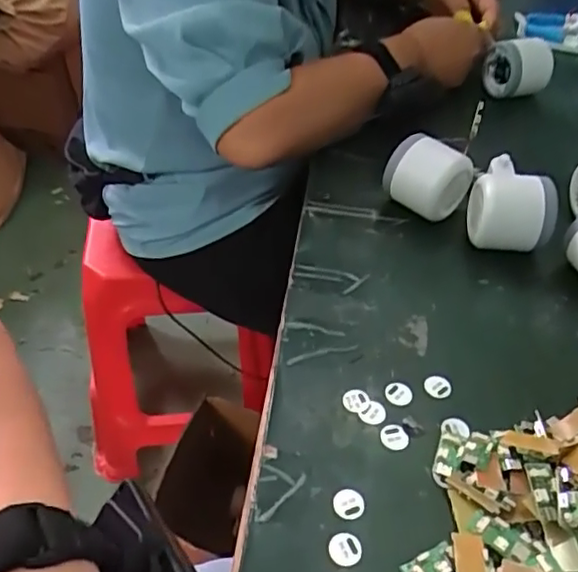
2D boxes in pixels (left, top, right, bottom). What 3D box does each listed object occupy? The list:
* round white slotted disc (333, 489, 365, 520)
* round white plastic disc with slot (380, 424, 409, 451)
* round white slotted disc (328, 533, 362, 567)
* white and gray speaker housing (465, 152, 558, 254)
[{"bbox_3d":[0.033,0.121,0.341,0.017,0.004,0.016,2,44,-2],"label":"round white slotted disc"},{"bbox_3d":[0.065,0.092,0.375,0.017,0.004,0.016,2,44,-2],"label":"round white plastic disc with slot"},{"bbox_3d":[0.030,0.137,0.322,0.017,0.004,0.017,2,44,-2],"label":"round white slotted disc"},{"bbox_3d":[0.184,-0.070,0.503,0.065,0.049,0.075,17,46,13],"label":"white and gray speaker housing"}]

